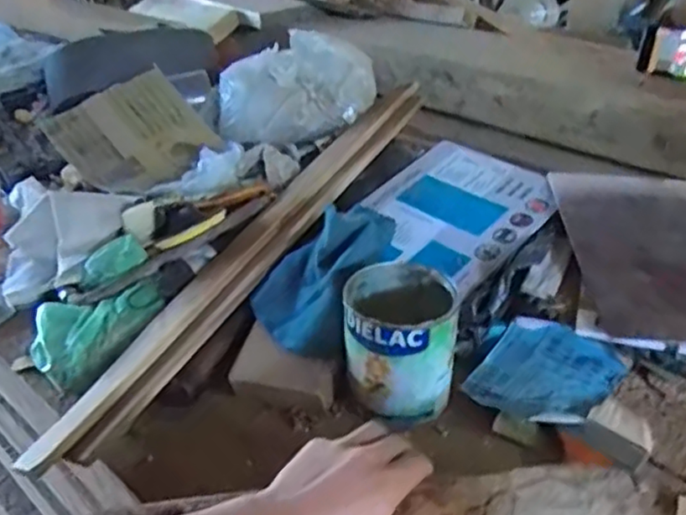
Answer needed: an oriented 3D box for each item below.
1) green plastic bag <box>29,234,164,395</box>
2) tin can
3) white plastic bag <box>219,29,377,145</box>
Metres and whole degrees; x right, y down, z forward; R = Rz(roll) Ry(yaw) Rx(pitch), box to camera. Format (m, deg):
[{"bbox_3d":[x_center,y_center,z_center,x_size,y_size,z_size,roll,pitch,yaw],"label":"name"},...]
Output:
[{"bbox_3d":[-0.254,0.051,0.667,0.127,0.054,0.175,13,34,24],"label":"green plastic bag"},{"bbox_3d":[0.051,0.076,0.580,0.092,0.106,0.101,-2,31,1],"label":"tin can"},{"bbox_3d":[-0.062,-0.264,0.981,0.225,0.106,0.157,-25,38,-32],"label":"white plastic bag"}]

